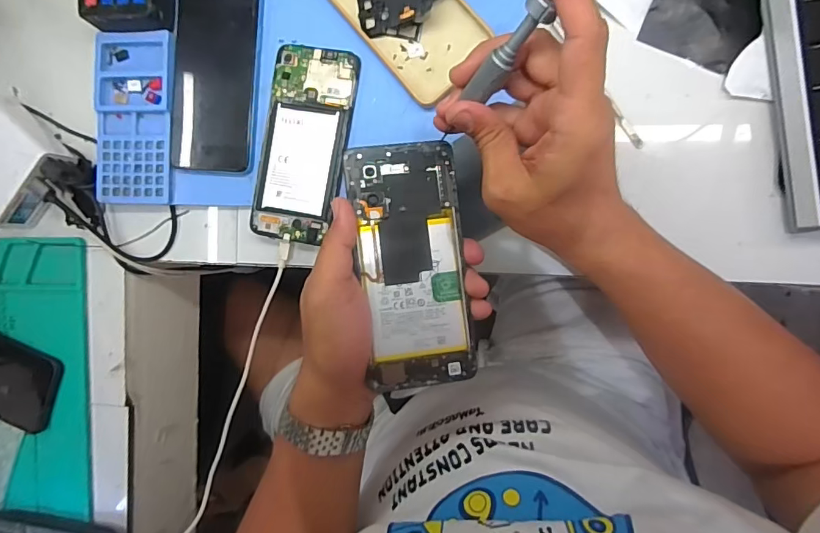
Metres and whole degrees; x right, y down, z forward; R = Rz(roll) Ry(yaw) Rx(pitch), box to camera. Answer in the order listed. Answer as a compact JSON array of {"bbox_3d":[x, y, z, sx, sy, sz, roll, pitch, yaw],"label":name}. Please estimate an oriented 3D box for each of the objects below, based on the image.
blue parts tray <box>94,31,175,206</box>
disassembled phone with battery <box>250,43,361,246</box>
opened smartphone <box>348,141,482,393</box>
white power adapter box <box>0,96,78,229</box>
[{"bbox_3d":[-0.244,-0.132,0.423,0.072,0.017,0.149,3,93,9],"label":"blue parts tray"},{"bbox_3d":[-0.089,-0.103,0.398,0.070,0.010,0.158,10,94,9],"label":"disassembled phone with battery"},{"bbox_3d":[0.002,-0.001,0.322,0.072,0.004,0.163,-8,90,-7],"label":"opened smartphone"},{"bbox_3d":[-0.367,-0.091,0.431,0.097,0.037,0.087,45,98,5],"label":"white power adapter box"}]

